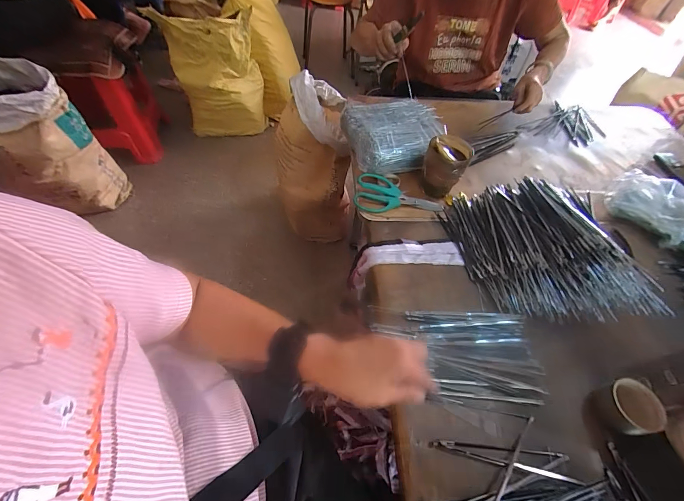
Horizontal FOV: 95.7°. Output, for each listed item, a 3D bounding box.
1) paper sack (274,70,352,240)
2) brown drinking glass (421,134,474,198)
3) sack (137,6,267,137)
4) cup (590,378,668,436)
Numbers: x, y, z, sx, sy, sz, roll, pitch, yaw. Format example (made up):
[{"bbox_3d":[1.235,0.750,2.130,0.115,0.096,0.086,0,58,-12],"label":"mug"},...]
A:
[{"bbox_3d":[-0.121,-0.342,1.227,0.259,0.565,0.387,-8,56,-11],"label":"paper sack"},{"bbox_3d":[0.210,-0.171,0.644,0.082,0.106,0.089,27,57,14],"label":"brown drinking glass"},{"bbox_3d":[-0.574,-0.787,1.474,0.388,0.566,0.208,-15,57,-15],"label":"sack"},{"bbox_3d":[0.379,0.210,0.415,0.060,0.047,0.064,-7,56,-10],"label":"cup"}]

